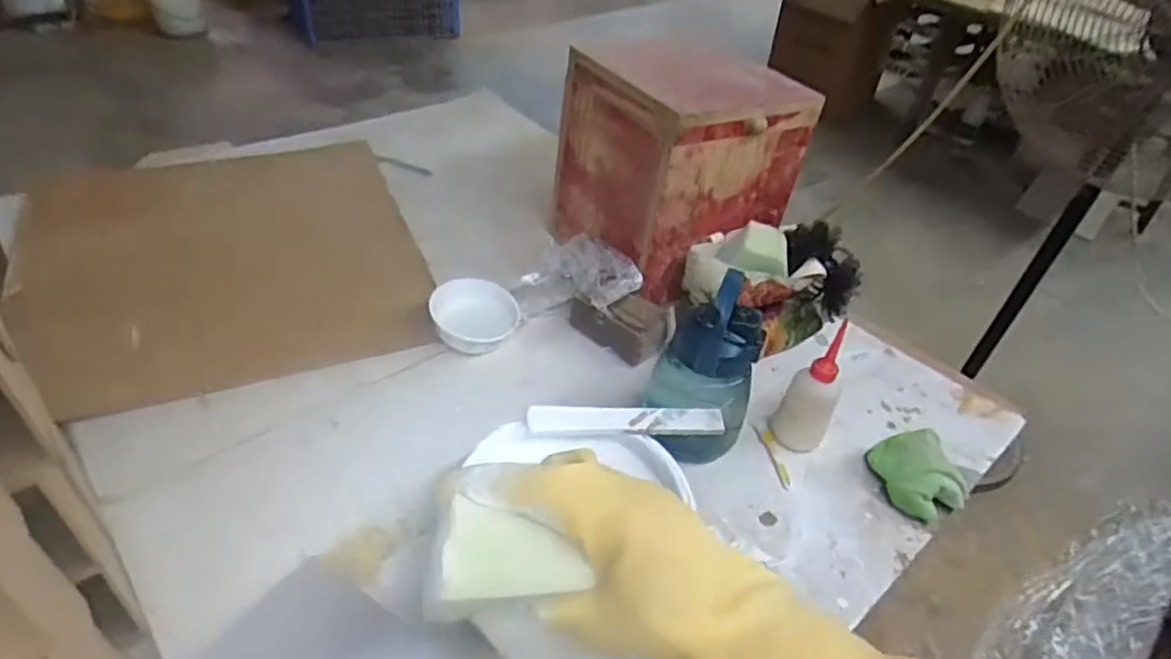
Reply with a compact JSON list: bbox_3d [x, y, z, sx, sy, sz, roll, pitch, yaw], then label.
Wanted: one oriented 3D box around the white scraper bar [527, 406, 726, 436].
[{"bbox_3d":[0.043,0.093,0.696,0.200,0.009,0.036,3,41,-5],"label":"white scraper bar"}]

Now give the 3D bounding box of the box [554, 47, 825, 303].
[{"bbox_3d":[0.121,-0.242,0.970,0.247,0.251,0.268,-23,49,-30],"label":"box"}]

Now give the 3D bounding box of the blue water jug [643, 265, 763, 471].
[{"bbox_3d":[0.124,0.052,0.729,0.117,0.219,0.096,-15,46,-23],"label":"blue water jug"}]

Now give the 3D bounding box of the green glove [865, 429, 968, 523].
[{"bbox_3d":[0.380,0.165,0.771,0.073,0.051,0.104,-7,43,-15],"label":"green glove"}]

